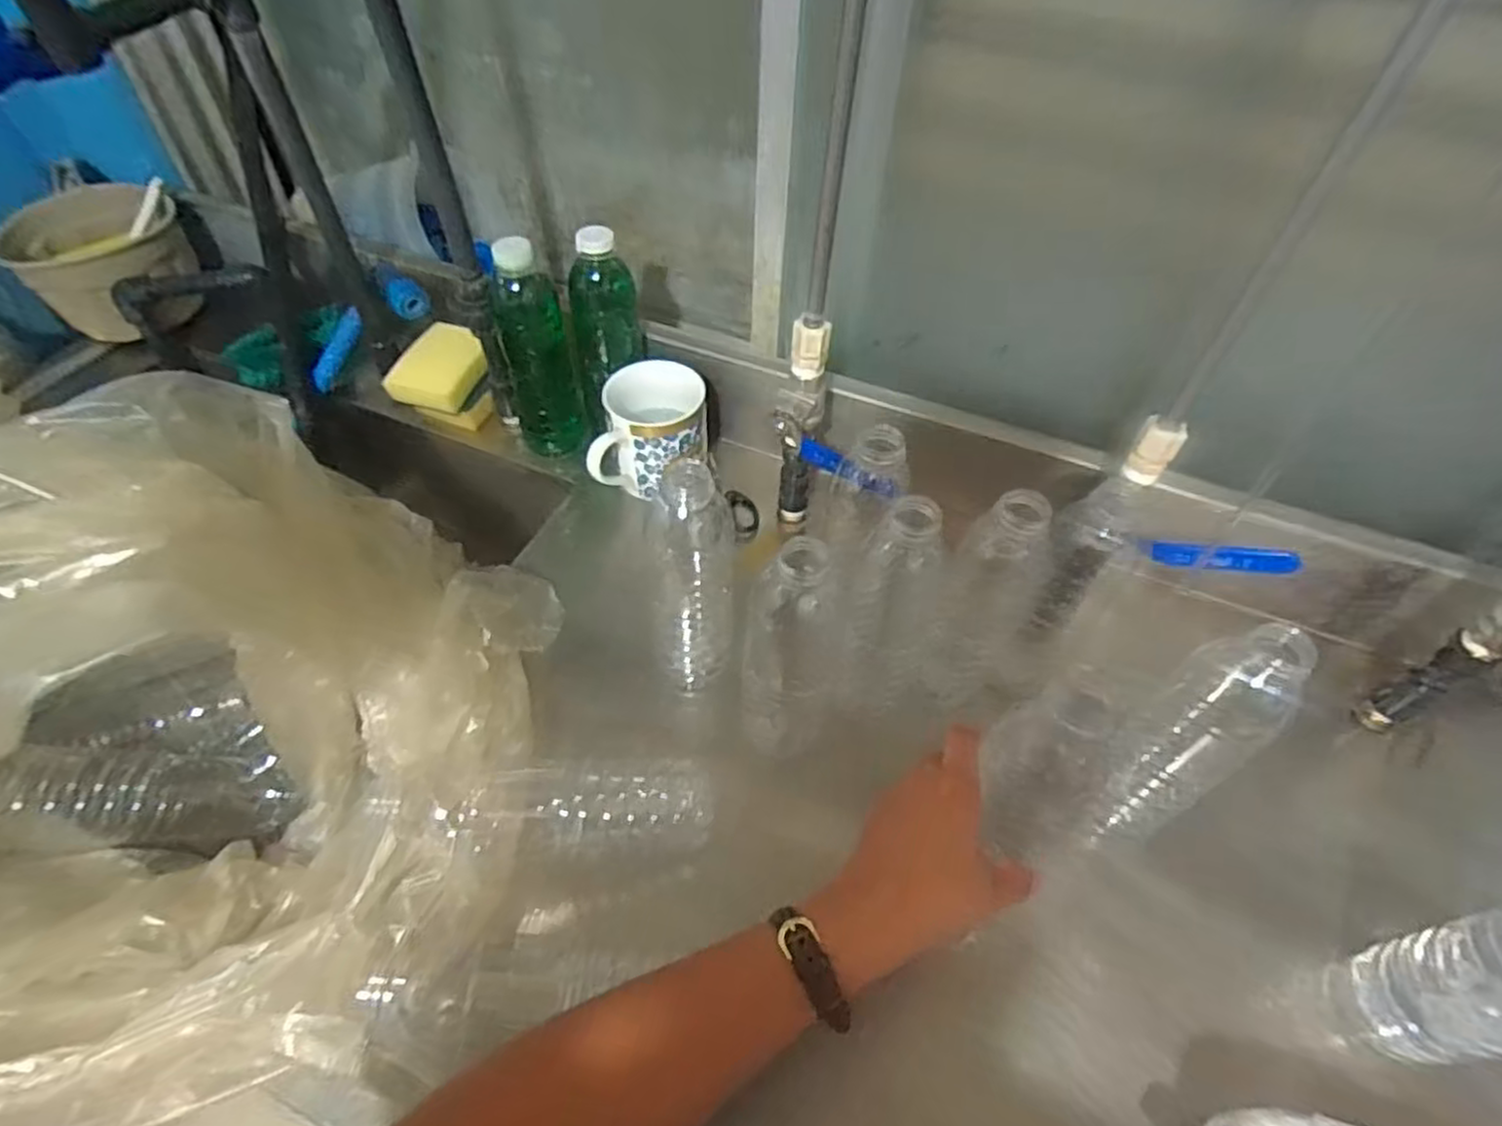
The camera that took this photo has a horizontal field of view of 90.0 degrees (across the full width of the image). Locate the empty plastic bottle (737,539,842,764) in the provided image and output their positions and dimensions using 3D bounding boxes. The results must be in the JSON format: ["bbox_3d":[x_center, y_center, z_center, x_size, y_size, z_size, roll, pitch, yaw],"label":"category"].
[{"bbox_3d":[0.029,0.055,0.501,0.059,0.204,0.076,12,52,7],"label":"empty plastic bottle"}]

